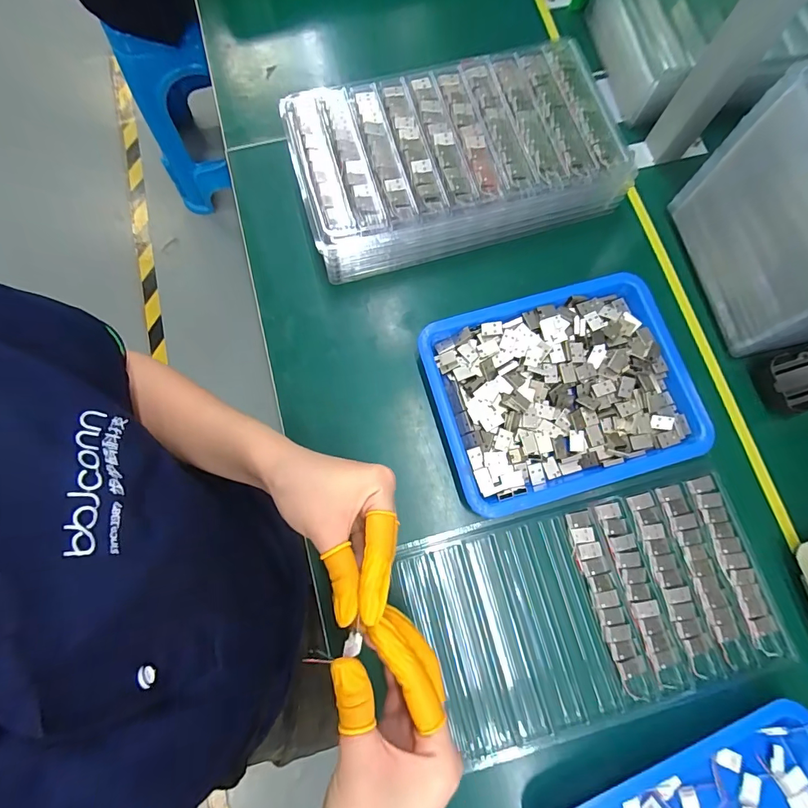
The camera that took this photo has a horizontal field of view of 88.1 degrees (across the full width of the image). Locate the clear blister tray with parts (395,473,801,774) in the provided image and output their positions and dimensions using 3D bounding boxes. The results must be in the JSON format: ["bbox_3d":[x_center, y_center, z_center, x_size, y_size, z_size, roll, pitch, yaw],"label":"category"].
[{"bbox_3d":[0.150,0.163,0.332,0.280,0.010,0.158,-13,77,-2],"label":"clear blister tray with parts"}]

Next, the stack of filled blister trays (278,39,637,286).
[{"bbox_3d":[0.047,-0.236,0.403,0.294,0.060,0.165,-15,77,-2],"label":"stack of filled blister trays"}]

